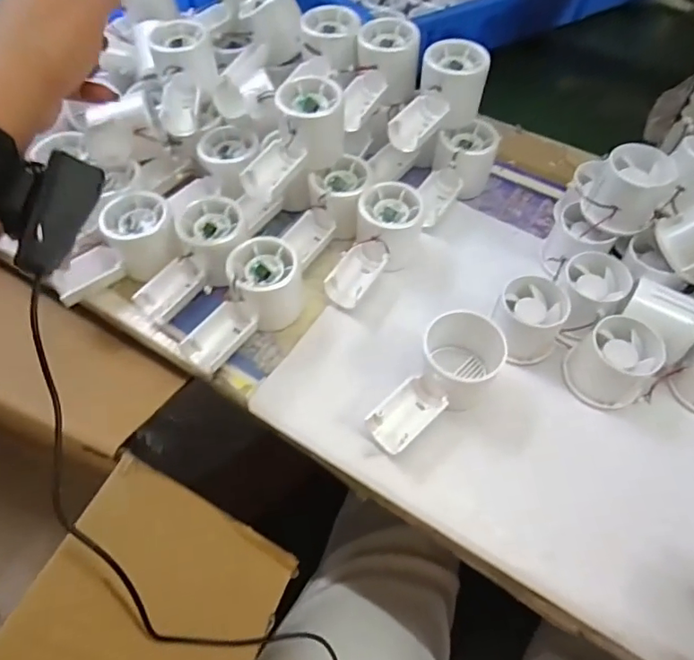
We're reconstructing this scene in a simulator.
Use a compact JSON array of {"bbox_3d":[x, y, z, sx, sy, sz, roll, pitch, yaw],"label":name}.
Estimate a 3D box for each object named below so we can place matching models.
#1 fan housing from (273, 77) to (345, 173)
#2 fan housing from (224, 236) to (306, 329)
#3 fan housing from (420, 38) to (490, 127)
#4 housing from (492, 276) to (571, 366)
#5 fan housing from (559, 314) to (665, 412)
[{"bbox_3d":[-0.031,-0.178,0.453,0.058,0.065,0.053,-14,58,-9],"label":"fan housing"},{"bbox_3d":[-0.066,-0.038,0.424,0.056,0.054,0.058,-27,64,-14],"label":"fan housing"},{"bbox_3d":[0.098,-0.234,0.484,0.060,0.056,0.055,-32,63,-19],"label":"fan housing"},{"bbox_3d":[0.146,-0.010,0.408,0.053,0.042,0.058,0,57,0],"label":"housing"},{"bbox_3d":[0.203,0.026,0.387,0.055,0.047,0.057,0,57,0],"label":"fan housing"}]

